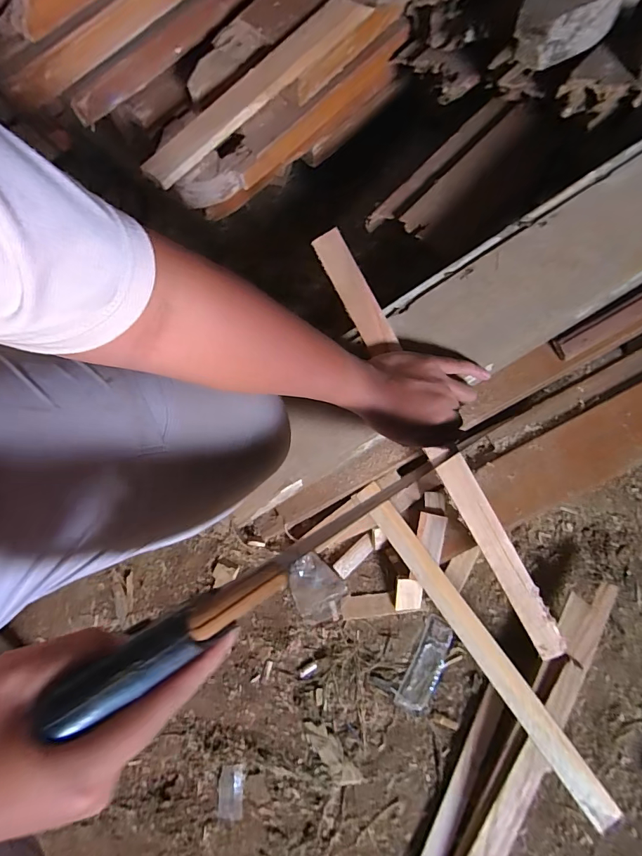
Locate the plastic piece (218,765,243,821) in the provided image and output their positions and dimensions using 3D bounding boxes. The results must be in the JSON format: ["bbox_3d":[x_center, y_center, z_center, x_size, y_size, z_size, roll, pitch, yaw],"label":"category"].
[{"bbox_3d":[-0.126,0.507,0.583,0.034,0.006,0.066,-1,80,2],"label":"plastic piece"}]

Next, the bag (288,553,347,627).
[{"bbox_3d":[-0.006,0.240,0.626,0.077,0.028,0.099,-25,80,-3],"label":"bag"}]

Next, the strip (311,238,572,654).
[{"bbox_3d":[0.137,0.019,0.491,0.037,0.019,0.551,-29,90,-8],"label":"strip"}]

